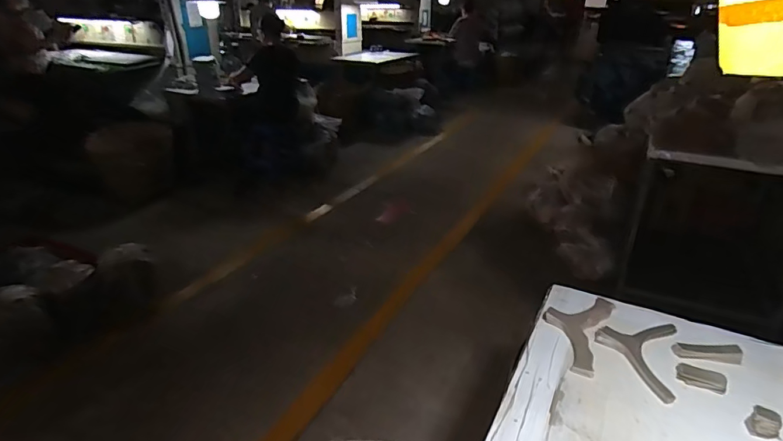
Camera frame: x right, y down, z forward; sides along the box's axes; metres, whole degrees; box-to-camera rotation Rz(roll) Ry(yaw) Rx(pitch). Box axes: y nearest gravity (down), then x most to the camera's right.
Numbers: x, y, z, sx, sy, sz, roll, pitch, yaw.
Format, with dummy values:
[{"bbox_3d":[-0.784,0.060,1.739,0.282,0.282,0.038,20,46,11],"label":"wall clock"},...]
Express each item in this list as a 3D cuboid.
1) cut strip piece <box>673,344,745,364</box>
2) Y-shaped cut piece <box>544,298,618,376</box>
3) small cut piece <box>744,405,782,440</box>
[{"bbox_3d":[0.641,0.265,0.938,0.129,0.015,0.038,5,26,7],"label":"cut strip piece"},{"bbox_3d":[0.399,0.224,1.006,0.123,0.015,0.266,16,30,28],"label":"Y-shaped cut piece"},{"bbox_3d":[0.622,0.337,0.772,0.041,0.040,0.047,-23,35,-39],"label":"small cut piece"}]

